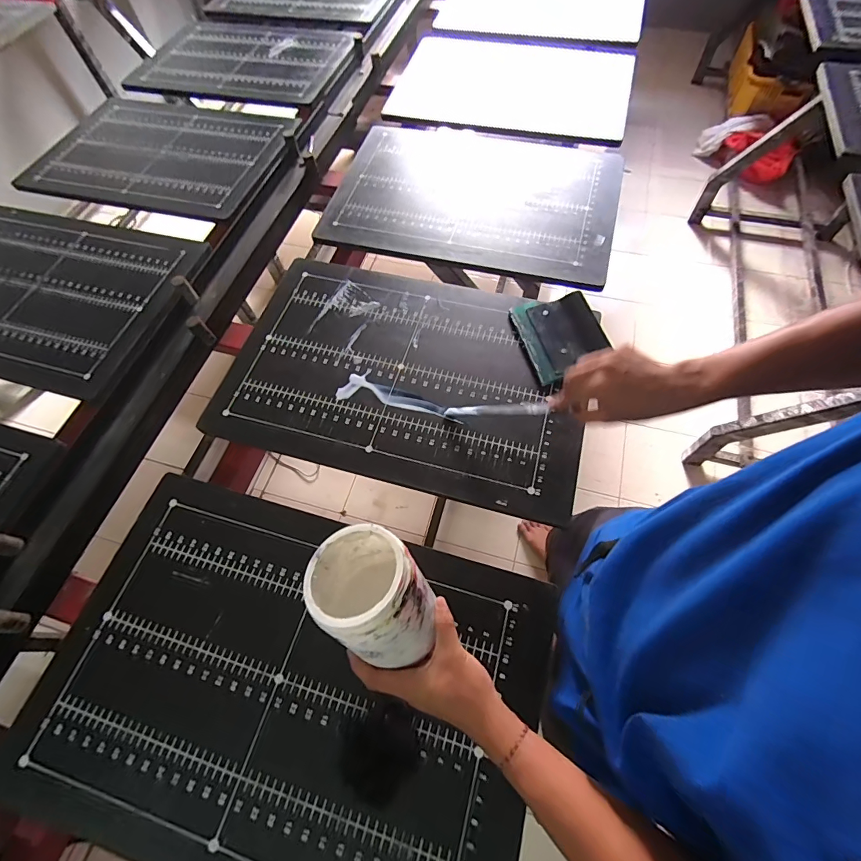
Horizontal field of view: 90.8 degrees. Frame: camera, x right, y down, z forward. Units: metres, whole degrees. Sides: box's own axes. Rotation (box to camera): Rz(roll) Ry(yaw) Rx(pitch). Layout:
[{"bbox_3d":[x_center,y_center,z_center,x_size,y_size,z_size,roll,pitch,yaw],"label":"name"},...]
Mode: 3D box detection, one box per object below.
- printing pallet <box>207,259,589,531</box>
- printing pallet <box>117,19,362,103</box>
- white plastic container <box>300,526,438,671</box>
[{"bbox_3d":[-0.039,-0.111,0.719,0.585,0.019,0.397,14,63,10],"label":"printing pallet"},{"bbox_3d":[-0.556,-1.118,1.262,0.674,0.025,0.460,17,63,11],"label":"printing pallet"},{"bbox_3d":[-0.054,0.169,0.432,0.100,0.140,0.112,-34,44,-10],"label":"white plastic container"}]

